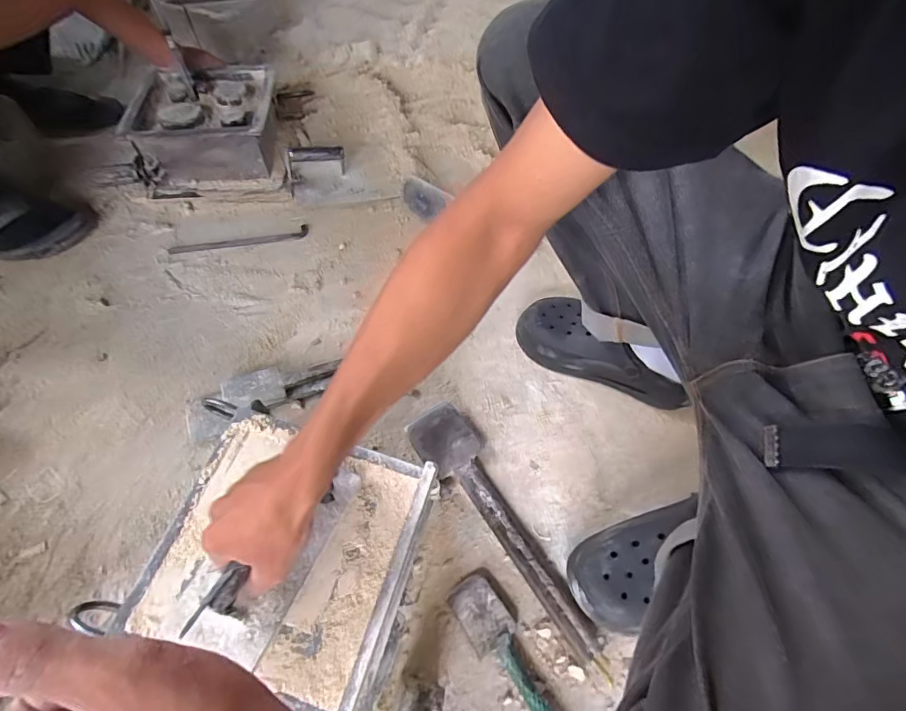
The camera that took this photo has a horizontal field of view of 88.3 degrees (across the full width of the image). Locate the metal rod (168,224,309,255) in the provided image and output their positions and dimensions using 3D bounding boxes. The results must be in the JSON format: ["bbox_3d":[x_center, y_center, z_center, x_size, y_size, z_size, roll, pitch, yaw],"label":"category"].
[{"bbox_3d":[-0.373,-0.201,0.819,0.229,0.006,0.028,-14,62,-10],"label":"metal rod"}]

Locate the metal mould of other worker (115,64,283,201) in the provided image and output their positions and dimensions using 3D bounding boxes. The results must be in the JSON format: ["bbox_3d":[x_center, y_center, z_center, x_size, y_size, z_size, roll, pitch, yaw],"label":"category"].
[{"bbox_3d":[-0.442,-0.417,0.870,0.232,0.131,0.227,-7,61,-7],"label":"metal mould of other worker"}]

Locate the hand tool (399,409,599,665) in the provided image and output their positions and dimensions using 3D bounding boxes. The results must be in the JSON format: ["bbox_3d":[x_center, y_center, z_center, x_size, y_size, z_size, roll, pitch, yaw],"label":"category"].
[{"bbox_3d":[0.064,0.200,0.584,0.074,0.024,0.330,-32,66,-19],"label":"hand tool"}]

